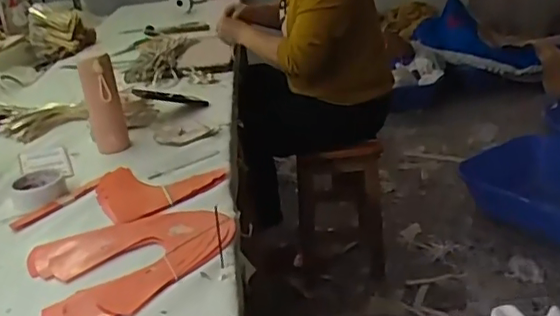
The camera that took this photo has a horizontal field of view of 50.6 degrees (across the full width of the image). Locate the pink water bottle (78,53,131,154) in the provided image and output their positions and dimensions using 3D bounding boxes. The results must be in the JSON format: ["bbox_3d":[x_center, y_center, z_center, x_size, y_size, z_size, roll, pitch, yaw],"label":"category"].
[{"bbox_3d":[-0.344,-0.104,1.161,0.065,0.183,0.048,-22,29,-33],"label":"pink water bottle"}]

